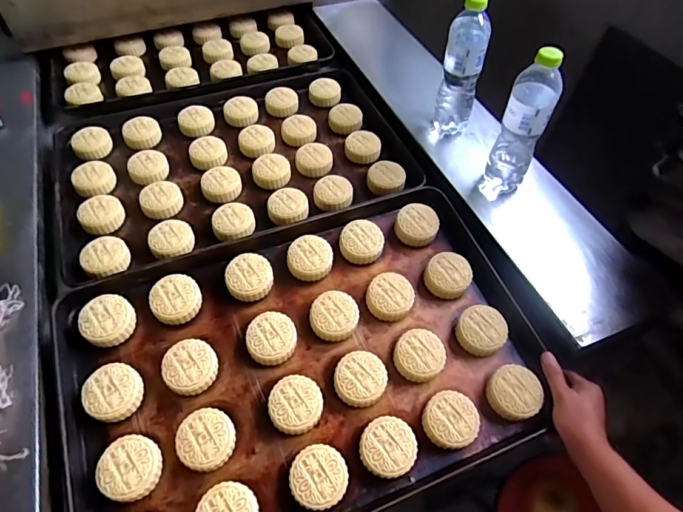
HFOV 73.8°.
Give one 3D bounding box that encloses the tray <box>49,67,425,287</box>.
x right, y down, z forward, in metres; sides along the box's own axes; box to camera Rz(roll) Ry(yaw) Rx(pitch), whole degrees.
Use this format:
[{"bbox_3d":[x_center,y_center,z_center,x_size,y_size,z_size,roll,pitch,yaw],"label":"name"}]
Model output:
[{"bbox_3d":[-0.191,-0.172,0.828,0.594,0.059,0.395,-17,52,-14],"label":"tray"}]

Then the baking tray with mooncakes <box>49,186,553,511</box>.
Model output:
[{"bbox_3d":[-0.044,0.134,0.601,0.586,0.037,0.390,-18,63,-14],"label":"baking tray with mooncakes"}]

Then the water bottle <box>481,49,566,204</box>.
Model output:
[{"bbox_3d":[0.269,-0.188,0.678,0.064,0.232,0.056,21,53,16],"label":"water bottle"}]

